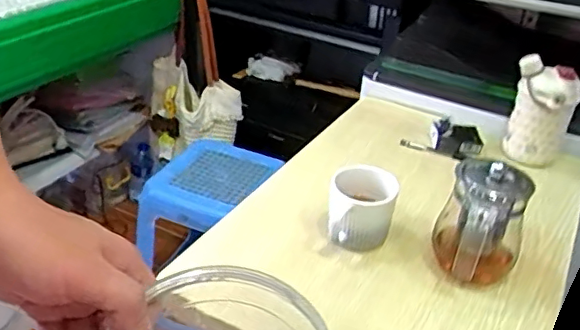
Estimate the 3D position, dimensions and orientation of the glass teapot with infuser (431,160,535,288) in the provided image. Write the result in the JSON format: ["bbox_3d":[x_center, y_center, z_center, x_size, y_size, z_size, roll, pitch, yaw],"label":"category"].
[{"bbox_3d":[0.212,0.064,0.628,0.092,0.124,0.100,16,34,17],"label":"glass teapot with infuser"}]

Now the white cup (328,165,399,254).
[{"bbox_3d":[0.084,0.052,0.680,0.078,0.069,0.093,5,32,1],"label":"white cup"}]

